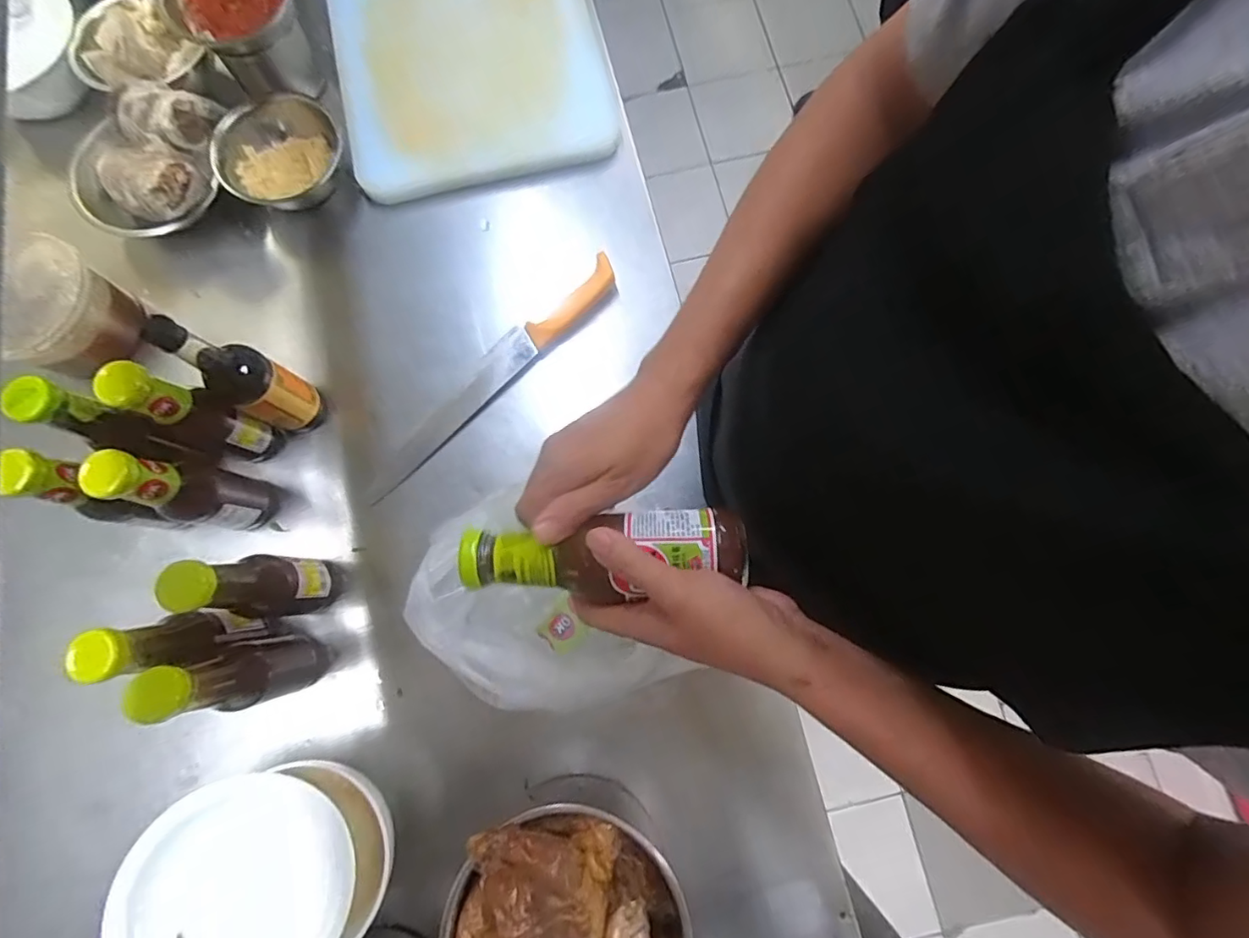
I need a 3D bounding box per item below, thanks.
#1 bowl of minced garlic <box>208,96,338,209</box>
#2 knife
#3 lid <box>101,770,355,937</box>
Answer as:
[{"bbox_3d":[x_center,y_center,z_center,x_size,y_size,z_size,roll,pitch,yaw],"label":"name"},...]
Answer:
[{"bbox_3d":[-0.423,-0.382,0.684,0.138,0.075,0.125,-25,78,-5],"label":"bowl of minced garlic"},{"bbox_3d":[-0.158,-0.116,0.656,0.387,0.029,0.046,-43,80,-8],"label":"knife"},{"bbox_3d":[-0.341,0.374,0.481,0.180,0.011,0.180,7,62,-14],"label":"lid"}]

